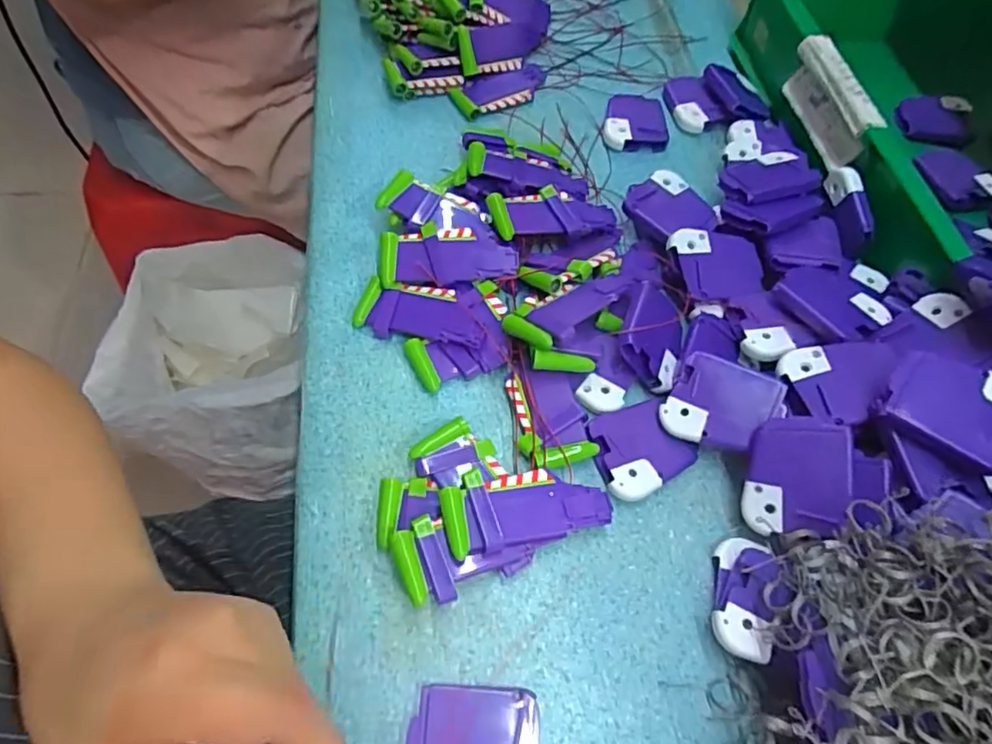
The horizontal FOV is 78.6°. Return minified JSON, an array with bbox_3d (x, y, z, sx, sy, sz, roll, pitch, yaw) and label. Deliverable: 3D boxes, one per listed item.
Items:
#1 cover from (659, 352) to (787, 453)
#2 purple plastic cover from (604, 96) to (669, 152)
[{"bbox_3d":[0.131,0.020,0.353,0.056,0.011,0.051,27,82,27],"label":"cover"},{"bbox_3d":[0.118,-0.215,0.505,0.053,0.015,0.069,8,60,0],"label":"purple plastic cover"}]

